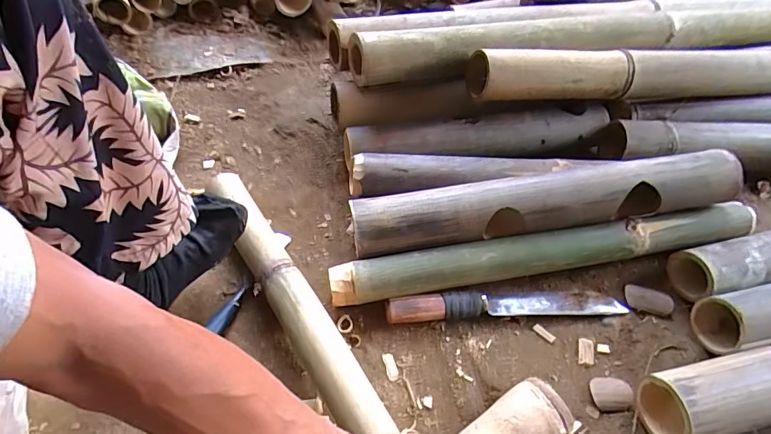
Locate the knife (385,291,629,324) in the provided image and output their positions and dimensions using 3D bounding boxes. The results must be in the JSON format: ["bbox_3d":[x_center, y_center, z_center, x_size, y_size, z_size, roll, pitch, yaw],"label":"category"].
[{"bbox_3d":[0.172,0.124,0.630,0.345,0.035,0.038,-2,53,-7],"label":"knife"}]

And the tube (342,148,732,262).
[{"bbox_3d":[0.257,-0.031,0.657,0.617,0.085,0.084,-5,55,-10],"label":"tube"}]

